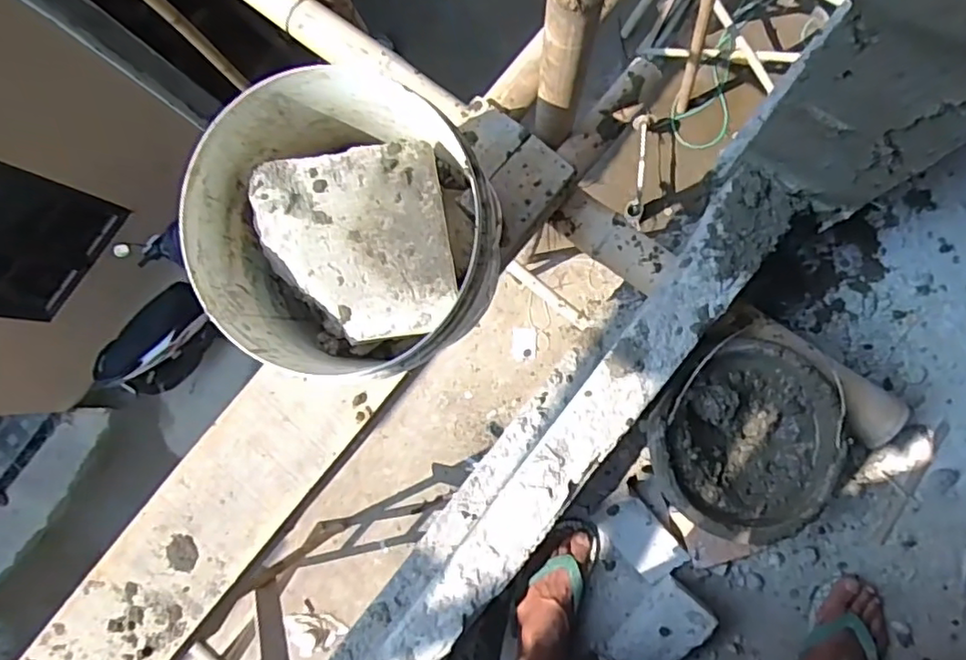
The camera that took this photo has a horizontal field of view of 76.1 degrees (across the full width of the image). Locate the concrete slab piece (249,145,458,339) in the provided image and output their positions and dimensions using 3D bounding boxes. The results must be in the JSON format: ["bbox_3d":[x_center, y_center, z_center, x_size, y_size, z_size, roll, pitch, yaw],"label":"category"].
[{"bbox_3d":[-0.133,-0.088,0.636,0.196,0.037,0.196,-11,85,5],"label":"concrete slab piece"}]

